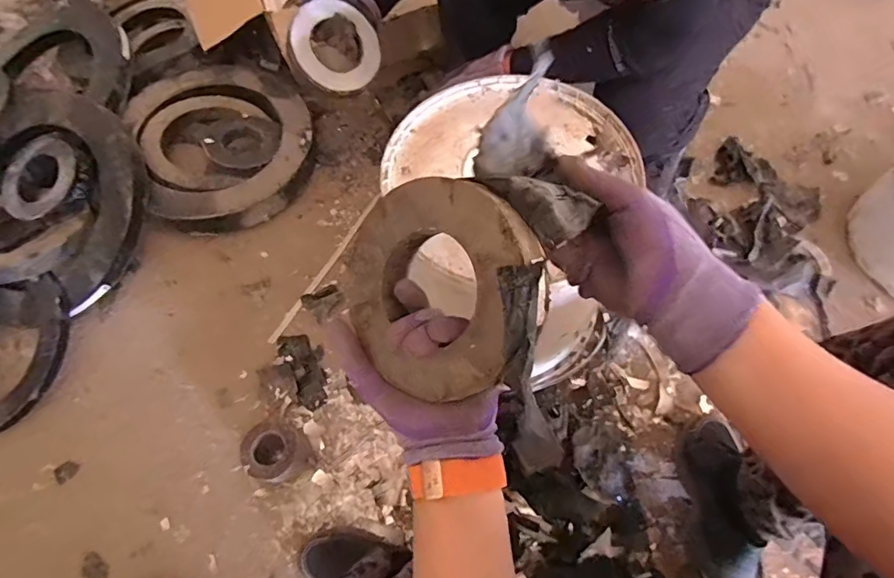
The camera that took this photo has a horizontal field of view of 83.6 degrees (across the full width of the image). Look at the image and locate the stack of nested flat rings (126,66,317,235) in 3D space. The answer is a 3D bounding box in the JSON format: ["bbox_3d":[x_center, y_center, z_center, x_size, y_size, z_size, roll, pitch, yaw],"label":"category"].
[{"bbox_3d":[-0.446,-0.303,1.029,0.338,0.088,0.391,-25,66,-8],"label":"stack of nested flat rings"}]

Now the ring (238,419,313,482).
[{"bbox_3d":[-0.260,0.251,0.772,0.095,0.068,0.086,33,72,16],"label":"ring"}]

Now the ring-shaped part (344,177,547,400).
[{"bbox_3d":[-0.005,-0.002,0.343,0.141,0.029,0.146,2,93,36],"label":"ring-shaped part"}]

